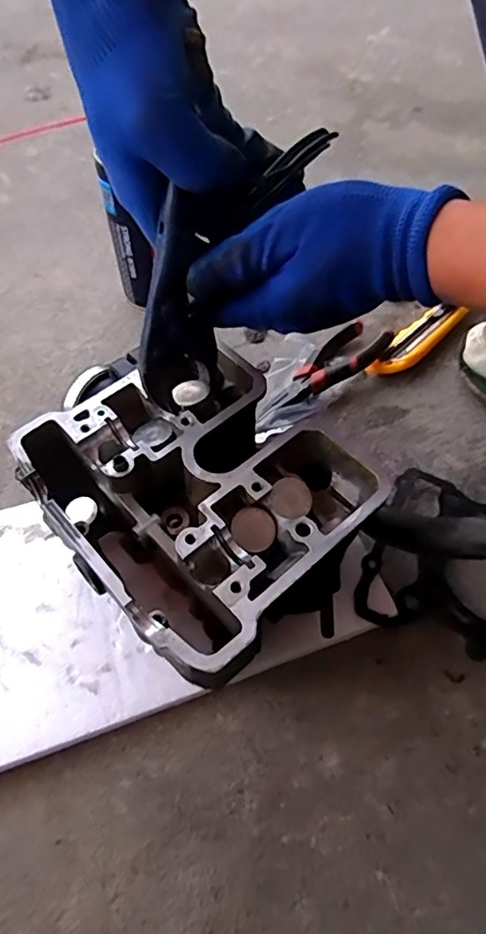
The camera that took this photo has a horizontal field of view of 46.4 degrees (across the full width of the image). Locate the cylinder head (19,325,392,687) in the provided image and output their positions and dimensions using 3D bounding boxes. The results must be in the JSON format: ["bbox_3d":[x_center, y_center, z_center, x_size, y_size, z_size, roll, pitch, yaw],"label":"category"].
[{"bbox_3d":[-0.038,0.020,0.364,0.149,0.107,0.208,-35,65,-22],"label":"cylinder head"}]

